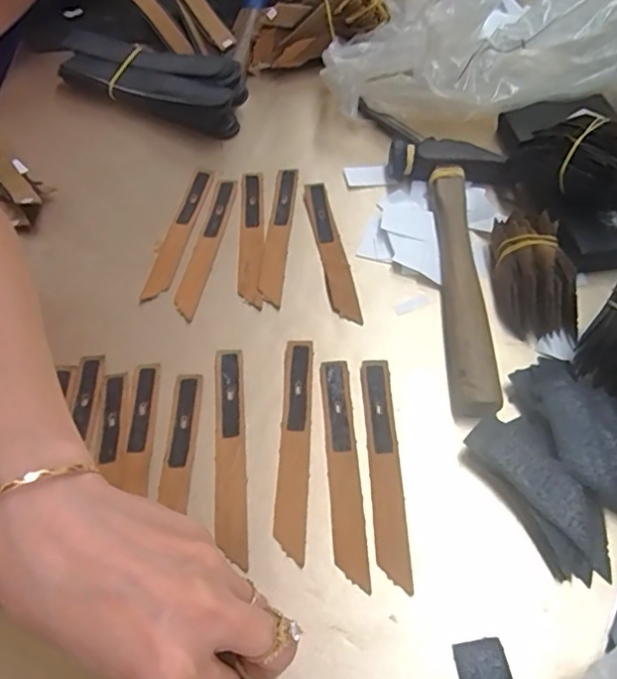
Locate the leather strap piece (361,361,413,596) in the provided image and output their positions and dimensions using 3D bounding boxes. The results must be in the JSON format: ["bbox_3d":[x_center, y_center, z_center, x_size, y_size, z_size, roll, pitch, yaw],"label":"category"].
[{"bbox_3d":[0.041,0.067,0.306,0.017,0.004,0.124,-3,57,2],"label":"leather strap piece"}]

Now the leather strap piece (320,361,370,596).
[{"bbox_3d":[0.019,0.067,0.307,0.016,0.004,0.124,-4,57,1],"label":"leather strap piece"}]

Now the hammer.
[{"bbox_3d":[0.100,-0.050,0.367,0.072,0.022,0.216,-2,57,2],"label":"hammer"}]

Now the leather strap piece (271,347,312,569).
[{"bbox_3d":[-0.008,0.057,0.316,0.016,0.004,0.125,-1,59,7],"label":"leather strap piece"}]

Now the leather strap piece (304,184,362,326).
[{"bbox_3d":[0.015,-0.062,0.390,0.017,0.005,0.122,-10,57,-3],"label":"leather strap piece"}]

